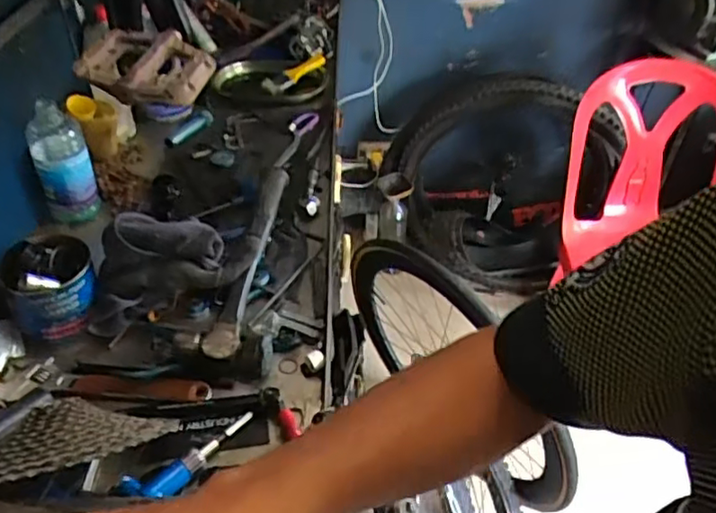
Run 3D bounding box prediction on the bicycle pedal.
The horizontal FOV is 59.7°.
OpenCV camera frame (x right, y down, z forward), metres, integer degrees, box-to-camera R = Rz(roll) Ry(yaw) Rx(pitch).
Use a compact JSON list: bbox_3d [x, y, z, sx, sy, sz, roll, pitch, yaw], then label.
[{"bbox_3d":[-0.193,-0.178,0.580,0.111,0.027,0.103,2,42,2],"label":"bicycle pedal"}]

